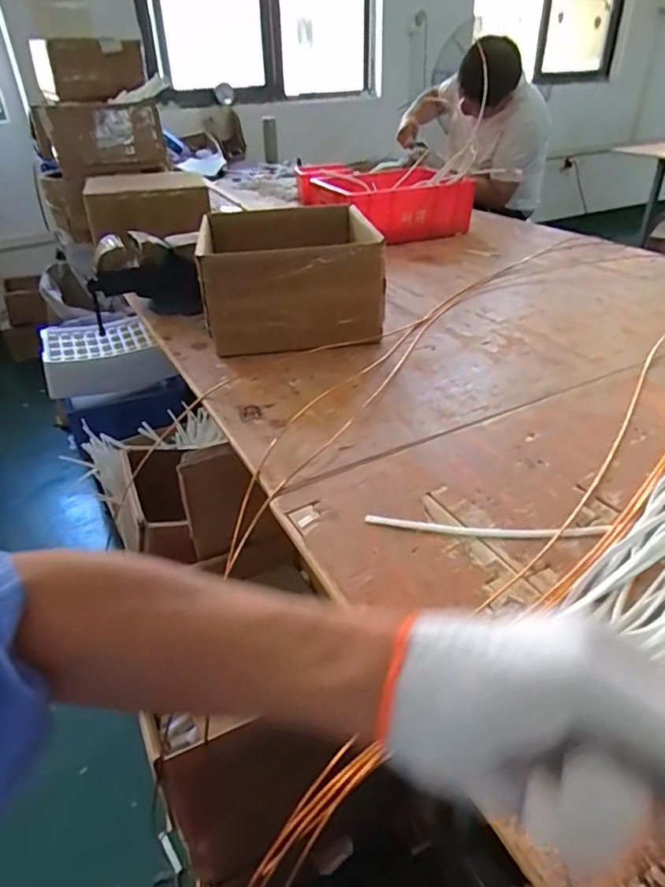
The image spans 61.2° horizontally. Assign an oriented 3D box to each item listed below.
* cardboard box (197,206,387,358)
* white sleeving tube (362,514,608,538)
[{"bbox_3d":[-0.089,-0.331,1.101,0.309,0.176,0.378,-6,34,-8],"label":"cardboard box"},{"bbox_3d":[0.164,0.092,0.606,0.253,0.012,0.022,3,34,6],"label":"white sleeving tube"}]

